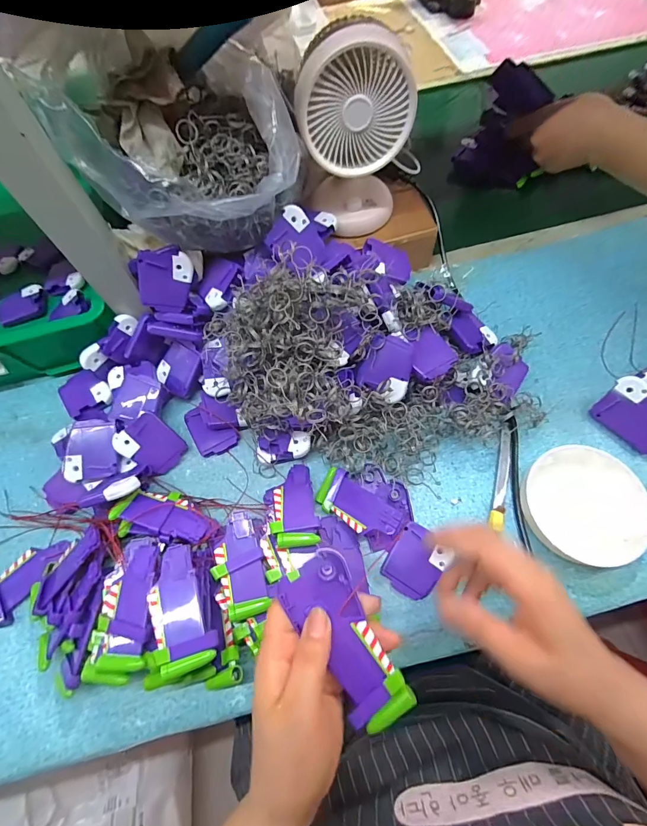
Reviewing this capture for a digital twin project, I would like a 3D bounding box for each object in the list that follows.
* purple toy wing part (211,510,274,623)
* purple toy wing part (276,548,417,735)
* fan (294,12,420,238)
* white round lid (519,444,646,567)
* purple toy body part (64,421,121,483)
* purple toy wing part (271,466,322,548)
[{"bbox_3d":[-0.076,0.131,0.329,0.041,0.012,0.091,-8,54,-23],"label":"purple toy wing part"},{"bbox_3d":[0.015,0.157,0.258,0.049,0.008,0.112,-29,78,-9],"label":"purple toy wing part"},{"bbox_3d":[0.033,-0.282,0.380,0.107,0.168,0.078,0,65,4],"label":"fan"},{"bbox_3d":[0.245,0.086,0.349,0.100,0.027,0.103,-1,67,2],"label":"white round lid"},{"bbox_3d":[-0.240,0.038,0.385,0.048,0.017,0.061,-9,85,-4],"label":"purple toy body part"},{"bbox_3d":[-0.026,0.087,0.361,0.043,0.010,0.089,4,43,-6],"label":"purple toy wing part"}]

